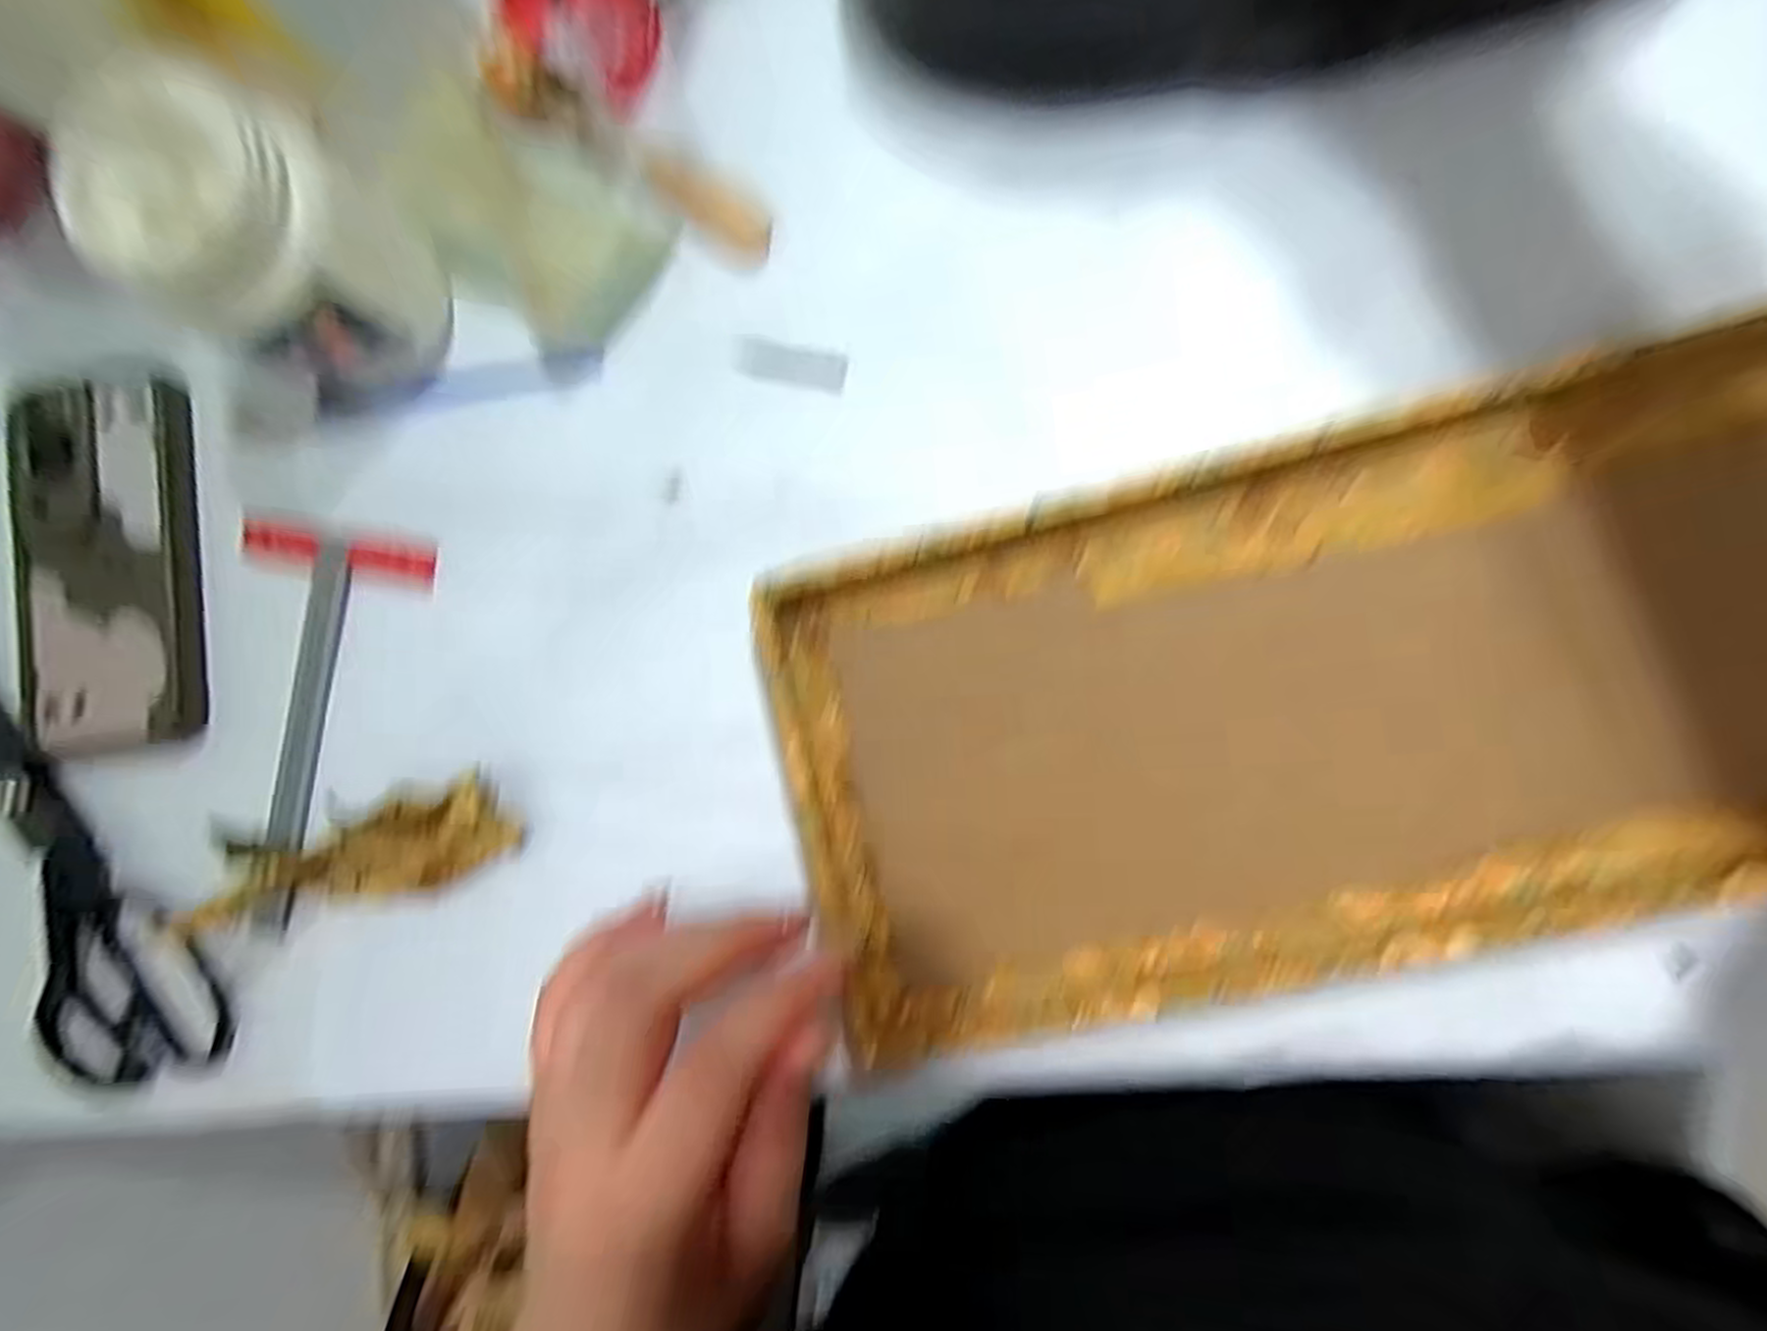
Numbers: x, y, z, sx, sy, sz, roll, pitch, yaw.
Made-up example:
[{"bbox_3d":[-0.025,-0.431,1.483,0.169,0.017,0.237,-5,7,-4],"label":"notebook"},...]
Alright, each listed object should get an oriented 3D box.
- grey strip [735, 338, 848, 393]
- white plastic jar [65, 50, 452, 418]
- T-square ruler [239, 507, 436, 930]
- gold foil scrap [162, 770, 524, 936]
[{"bbox_3d":[-0.037,-0.117,0.304,0.043,0.004,0.015,13,91,9],"label":"grey strip"},{"bbox_3d":[-0.215,-0.148,0.286,0.077,0.095,0.077,0,89,9],"label":"white plastic jar"},{"bbox_3d":[-0.239,0.025,0.327,0.084,0.013,0.167,6,86,13],"label":"T-square ruler"},{"bbox_3d":[-0.213,0.076,0.311,0.135,0.033,0.041,-13,87,8],"label":"gold foil scrap"}]

